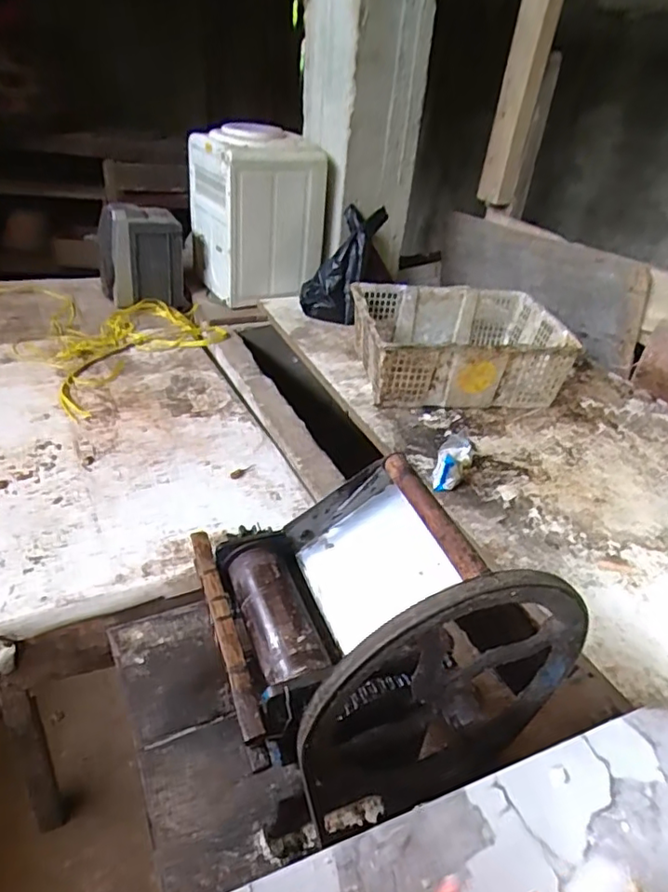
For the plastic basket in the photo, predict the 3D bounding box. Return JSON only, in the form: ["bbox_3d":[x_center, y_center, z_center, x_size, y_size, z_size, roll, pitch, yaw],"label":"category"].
[{"bbox_3d":[0.289,-0.238,1.387,0.465,0.189,0.324,-3,34,-11],"label":"plastic basket"}]

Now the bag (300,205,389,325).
[{"bbox_3d":[0.022,-0.514,1.596,0.178,0.342,0.108,25,1,29],"label":"bag"}]

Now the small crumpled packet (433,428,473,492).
[{"bbox_3d":[0.225,0.029,1.078,0.062,0.063,0.141,12,34,12],"label":"small crumpled packet"}]

